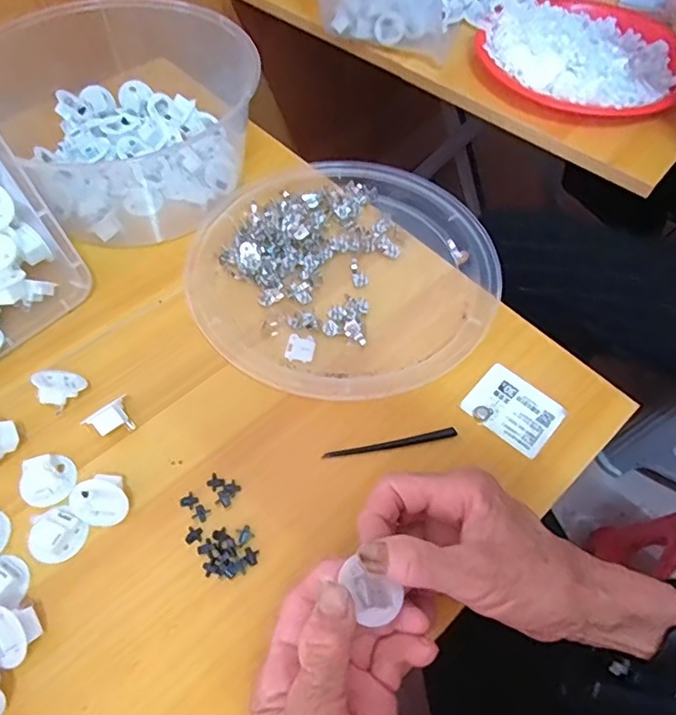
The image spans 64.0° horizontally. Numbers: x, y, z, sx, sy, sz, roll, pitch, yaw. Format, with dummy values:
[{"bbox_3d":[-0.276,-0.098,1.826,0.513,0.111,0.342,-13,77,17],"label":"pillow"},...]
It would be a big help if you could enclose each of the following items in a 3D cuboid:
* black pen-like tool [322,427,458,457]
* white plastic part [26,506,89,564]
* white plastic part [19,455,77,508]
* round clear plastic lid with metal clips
[{"bbox_3d":[0.035,0.056,0.353,0.087,0.004,0.007,-10,58,-7],"label":"black pen-like tool"},{"bbox_3d":[-0.162,0.102,0.311,0.030,0.012,0.028,0,58,0],"label":"white plastic part"},{"bbox_3d":[-0.177,0.075,0.330,0.030,0.013,0.030,1,81,-14],"label":"white plastic part"},{"bbox_3d":[0.002,-0.073,0.423,0.233,0.013,0.226,0,58,0],"label":"round clear plastic lid with metal clips"}]

